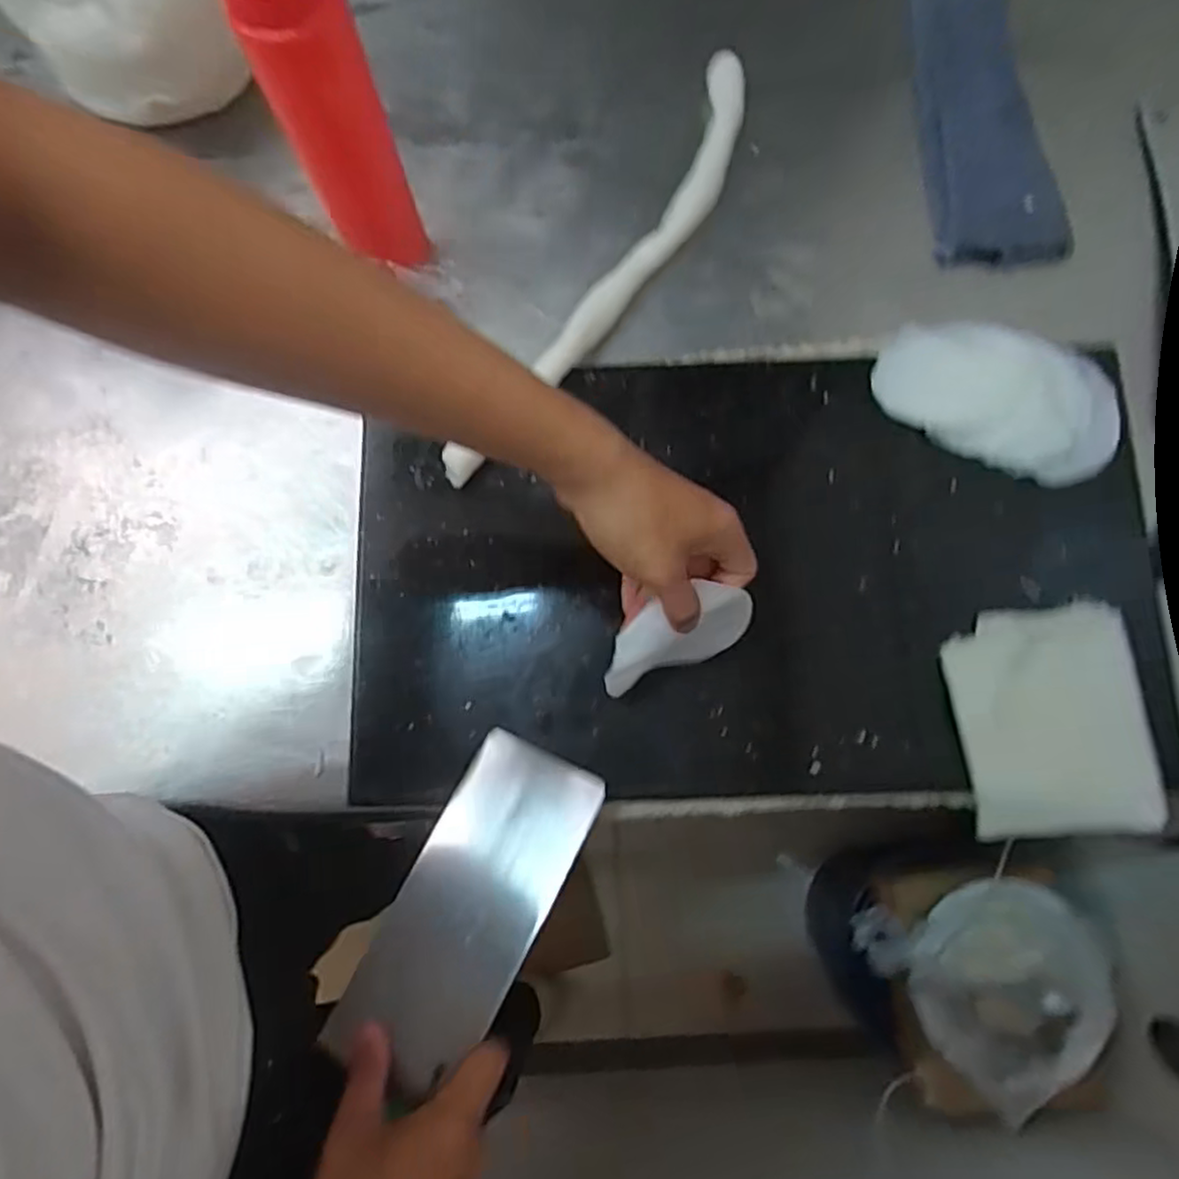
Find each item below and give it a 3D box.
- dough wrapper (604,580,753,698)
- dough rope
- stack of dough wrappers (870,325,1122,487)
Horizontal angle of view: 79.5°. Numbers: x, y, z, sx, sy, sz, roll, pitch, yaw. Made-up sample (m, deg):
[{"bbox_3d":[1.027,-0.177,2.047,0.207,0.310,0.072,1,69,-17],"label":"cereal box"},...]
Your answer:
[{"bbox_3d":[0.054,0.030,0.442,0.093,0.087,0.017,-9,47,-22],"label":"dough wrapper"},{"bbox_3d":[0.026,-0.252,0.554,0.059,0.034,0.430,29,79,8],"label":"dough rope"},{"bbox_3d":[0.299,-0.142,0.511,0.171,0.025,0.104,21,78,6],"label":"stack of dough wrappers"}]

